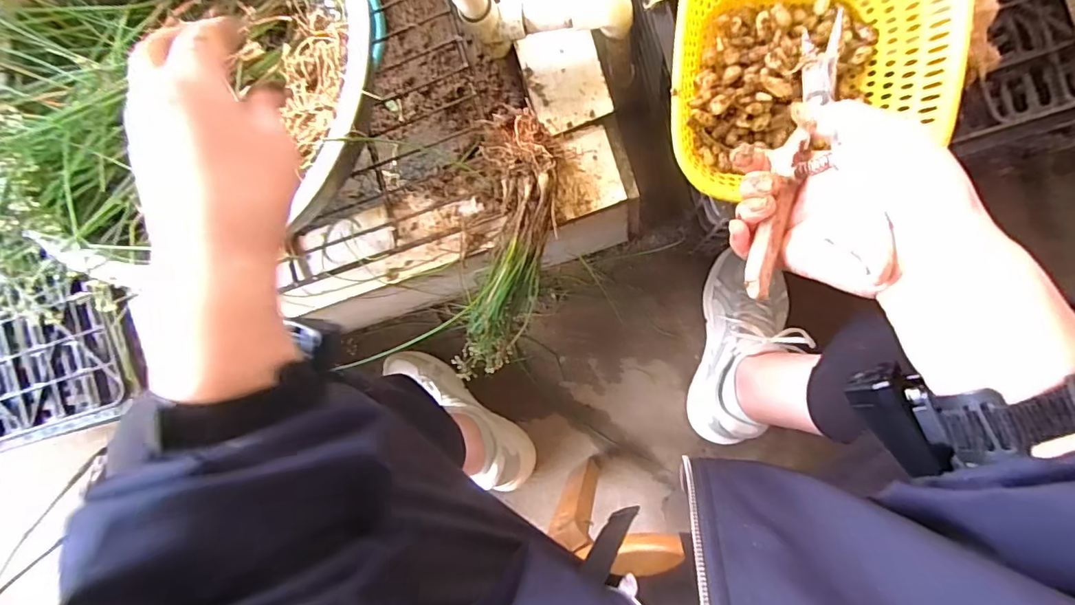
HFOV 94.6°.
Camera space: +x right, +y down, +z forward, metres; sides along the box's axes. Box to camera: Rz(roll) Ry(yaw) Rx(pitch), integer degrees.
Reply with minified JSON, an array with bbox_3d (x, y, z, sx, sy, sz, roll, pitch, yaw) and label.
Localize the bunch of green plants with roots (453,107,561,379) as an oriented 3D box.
[{"bbox_3d":[-0.042,-0.027,0.562,0.091,0.373,0.062,26,52,7],"label":"bunch of green plants with roots"}]

